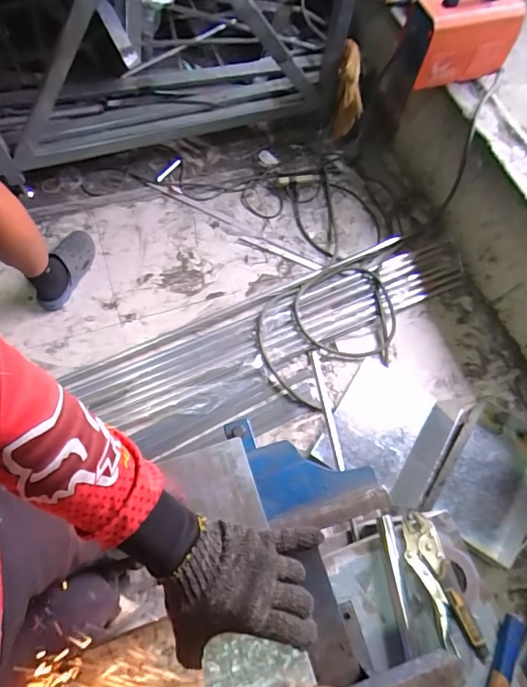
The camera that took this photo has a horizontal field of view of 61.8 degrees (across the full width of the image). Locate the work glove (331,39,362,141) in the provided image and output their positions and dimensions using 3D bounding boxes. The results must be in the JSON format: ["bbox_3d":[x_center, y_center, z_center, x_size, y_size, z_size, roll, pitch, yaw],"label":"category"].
[{"bbox_3d":[0.317,-0.912,1.614,0.080,0.374,0.104,-21,71,-12],"label":"work glove"}]

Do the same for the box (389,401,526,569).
[{"bbox_3d":[0.582,0.366,1.234,0.324,0.138,0.373,33,69,9],"label":"box"}]

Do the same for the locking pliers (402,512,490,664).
[{"bbox_3d":[0.273,0.371,0.685,0.058,0.027,0.203,-15,55,-8],"label":"locking pliers"}]

